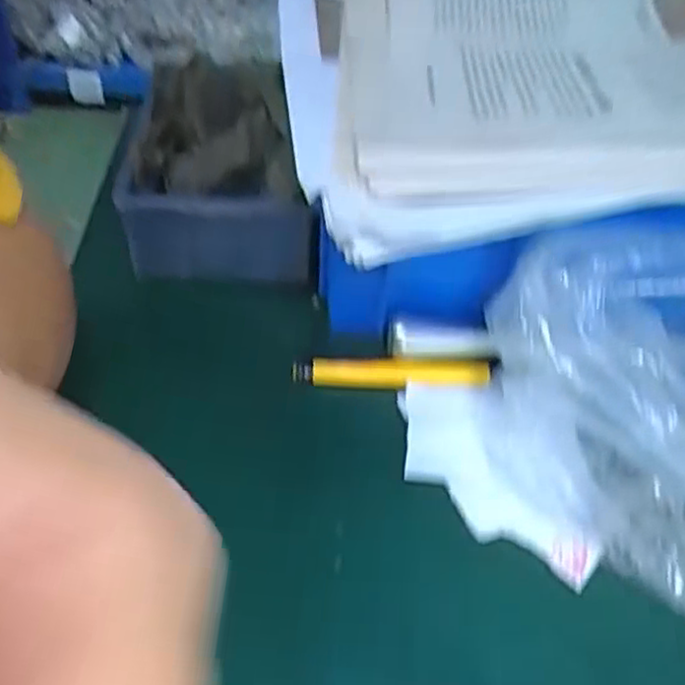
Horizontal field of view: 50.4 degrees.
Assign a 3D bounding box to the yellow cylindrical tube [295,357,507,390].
[{"bbox_3d":[0.024,0.013,0.334,0.092,0.012,0.012,4,45,-1],"label":"yellow cylindrical tube"}]

